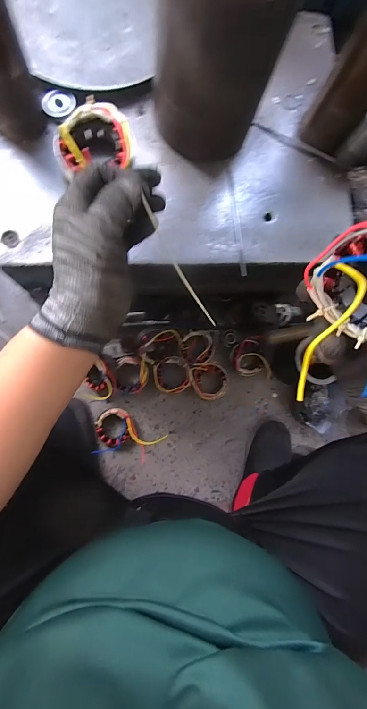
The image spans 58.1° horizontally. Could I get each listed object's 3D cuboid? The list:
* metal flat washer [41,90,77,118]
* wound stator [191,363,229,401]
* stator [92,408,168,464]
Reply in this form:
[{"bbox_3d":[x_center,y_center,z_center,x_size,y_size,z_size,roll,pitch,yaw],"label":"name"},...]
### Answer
[{"bbox_3d":[-0.153,-0.309,0.408,0.037,0.004,0.033,11,88,-10],"label":"metal flat washer"},{"bbox_3d":[0.067,0.066,0.817,0.092,0.054,0.093,-22,87,-9],"label":"wound stator"},{"bbox_3d":[-0.127,0.186,0.783,0.160,0.053,0.107,9,82,-6],"label":"stator"}]

